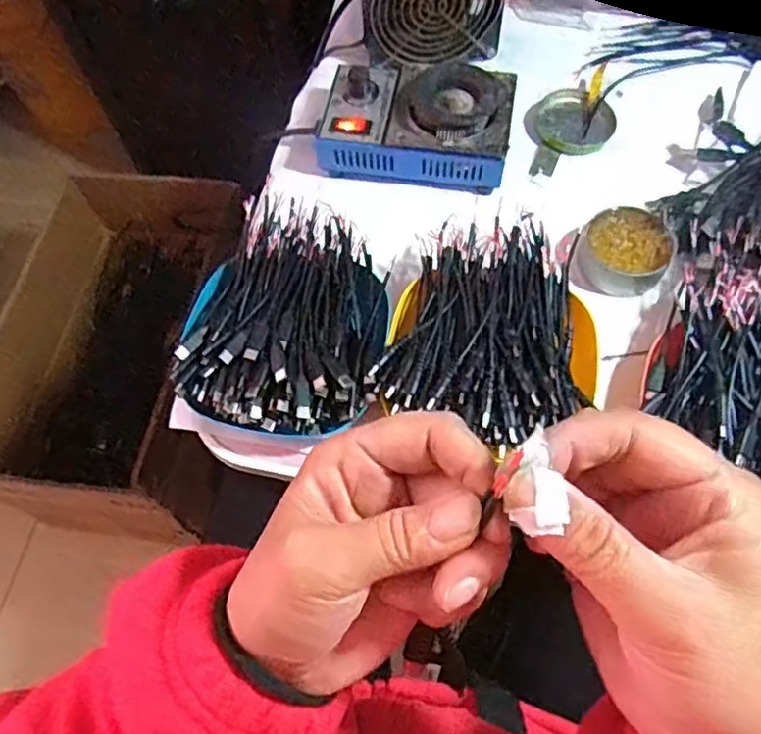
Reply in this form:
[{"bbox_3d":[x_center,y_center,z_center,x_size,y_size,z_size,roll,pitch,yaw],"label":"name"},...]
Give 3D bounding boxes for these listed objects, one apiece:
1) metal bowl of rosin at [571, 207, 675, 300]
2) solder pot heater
[{"bbox_3d":[0.181,-0.084,0.488,0.064,0.025,0.069,-1,64,2],"label":"metal bowl of rosin"},{"bbox_3d":[0.030,-0.196,0.533,0.151,0.057,0.104,11,65,8],"label":"solder pot heater"}]

